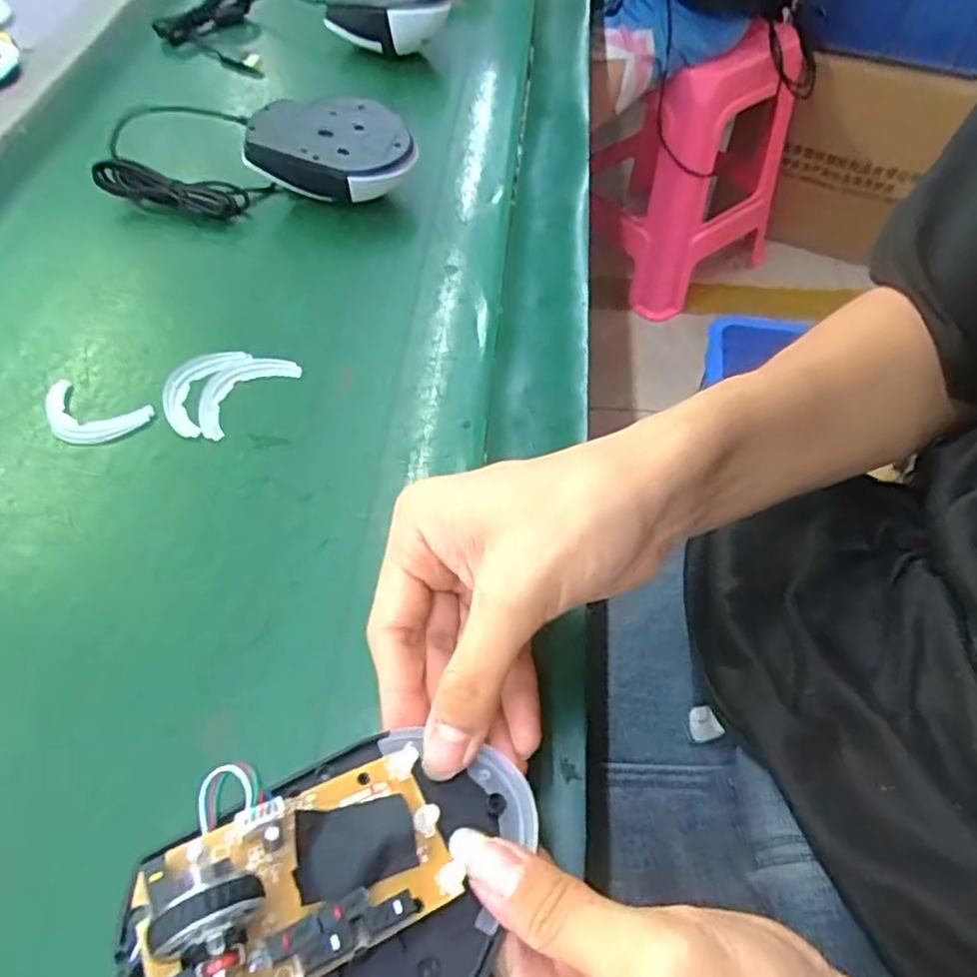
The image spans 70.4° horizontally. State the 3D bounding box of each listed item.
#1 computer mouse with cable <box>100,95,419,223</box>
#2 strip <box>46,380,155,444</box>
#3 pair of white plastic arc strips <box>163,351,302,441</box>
[{"bbox_3d":[-0.152,-0.223,0.476,0.204,0.055,0.060,1,54,1],"label":"computer mouse with cable"},{"bbox_3d":[-0.215,-0.039,0.372,0.062,0.005,0.034,15,55,12],"label":"strip"},{"bbox_3d":[-0.149,-0.058,0.385,0.055,0.005,0.069,29,59,20],"label":"pair of white plastic arc strips"}]

